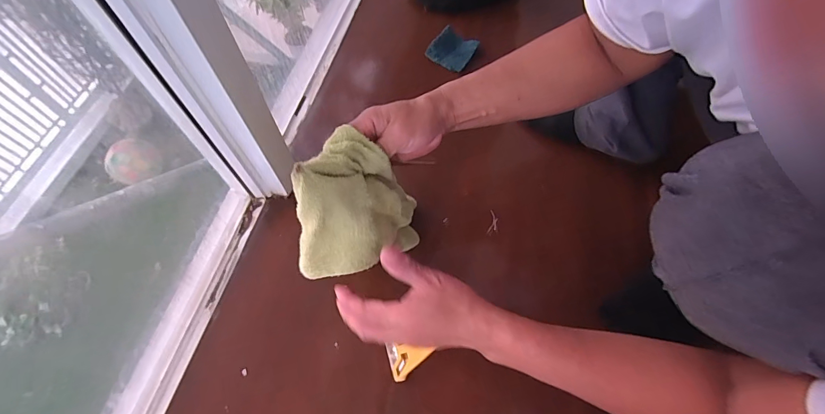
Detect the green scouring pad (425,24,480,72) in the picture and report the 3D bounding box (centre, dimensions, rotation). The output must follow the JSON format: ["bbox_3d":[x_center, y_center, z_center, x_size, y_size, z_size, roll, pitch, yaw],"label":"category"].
[{"bbox_3d":[0.072,-0.279,0.681,0.070,0.025,0.072,32,67,15],"label":"green scouring pad"}]

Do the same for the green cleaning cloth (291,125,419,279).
[{"bbox_3d":[-0.050,0.003,0.360,0.084,0.158,0.113,18,64,9],"label":"green cleaning cloth"}]

